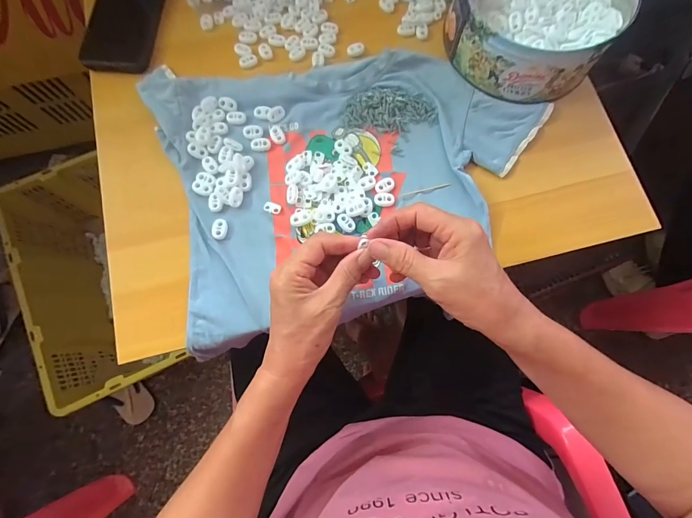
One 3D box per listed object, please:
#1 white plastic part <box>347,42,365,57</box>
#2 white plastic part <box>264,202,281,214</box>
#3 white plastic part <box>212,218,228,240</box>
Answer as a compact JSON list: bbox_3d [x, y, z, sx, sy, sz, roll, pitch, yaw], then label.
[{"bbox_3d":[0.013,-0.263,0.429,0.022,0.004,0.018,-14,78,-4],"label":"white plastic part"},{"bbox_3d":[-0.081,-0.057,0.378,0.020,0.004,0.012,23,78,4],"label":"white plastic part"},{"bbox_3d":[-0.137,-0.032,0.369,0.015,0.006,0.023,3,77,0],"label":"white plastic part"}]

